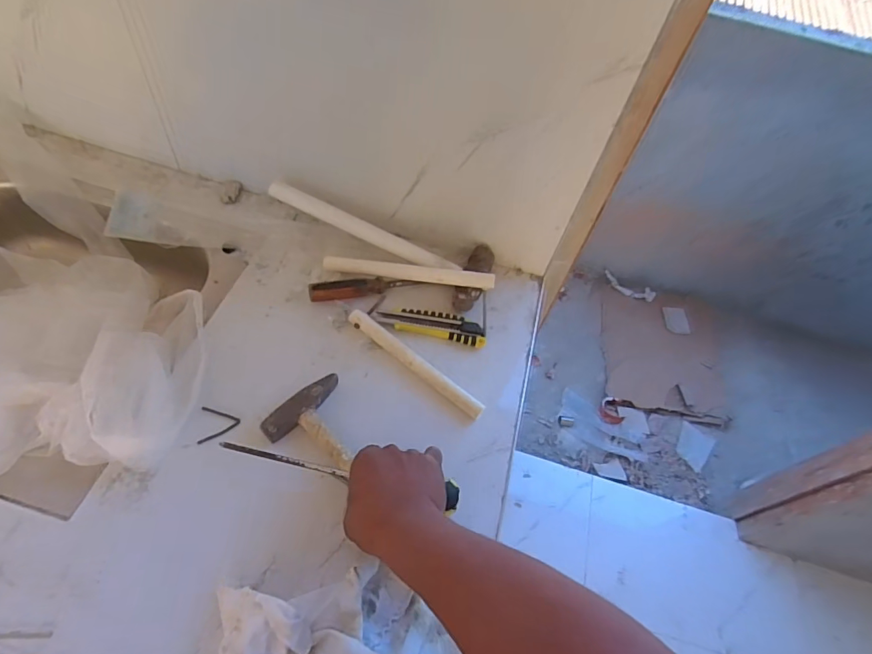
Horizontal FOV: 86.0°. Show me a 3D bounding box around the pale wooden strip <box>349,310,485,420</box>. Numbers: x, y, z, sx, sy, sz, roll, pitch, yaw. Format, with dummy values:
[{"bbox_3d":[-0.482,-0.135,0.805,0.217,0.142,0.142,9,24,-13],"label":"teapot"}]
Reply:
[{"bbox_3d":[-0.029,0.045,0.589,0.208,0.013,0.025,34,60,17],"label":"pale wooden strip"}]

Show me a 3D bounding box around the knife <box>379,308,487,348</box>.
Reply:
[{"bbox_3d":[-0.004,-0.003,0.626,0.142,0.011,0.040,11,54,-1],"label":"knife"}]

